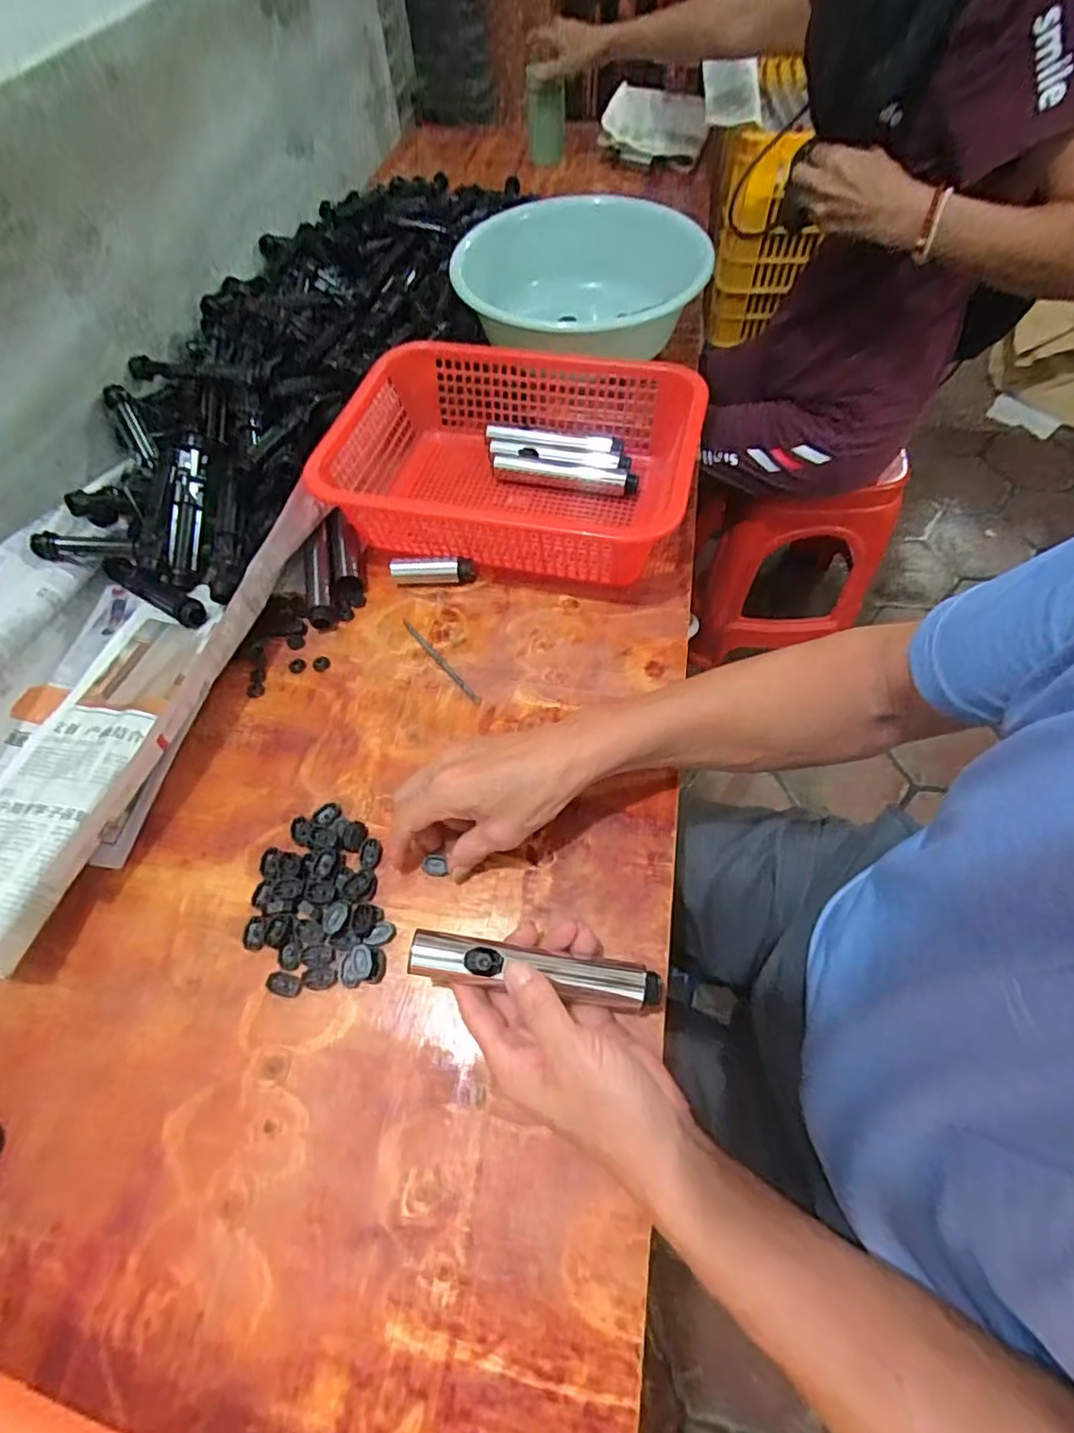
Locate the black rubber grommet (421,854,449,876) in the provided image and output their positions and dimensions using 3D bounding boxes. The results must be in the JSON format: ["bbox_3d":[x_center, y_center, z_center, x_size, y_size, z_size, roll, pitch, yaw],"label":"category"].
[{"bbox_3d":[-0.074,0.107,0.434,0.019,0.007,0.015,12,58,7],"label":"black rubber grommet"}]

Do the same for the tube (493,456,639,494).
[{"bbox_3d":[0.029,-0.253,0.626,0.150,0.020,0.020,11,60,9],"label":"tube"}]

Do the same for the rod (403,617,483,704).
[{"bbox_3d":[-0.086,-0.049,0.531,0.007,0.004,0.114,-37,64,-18],"label":"rod"}]

